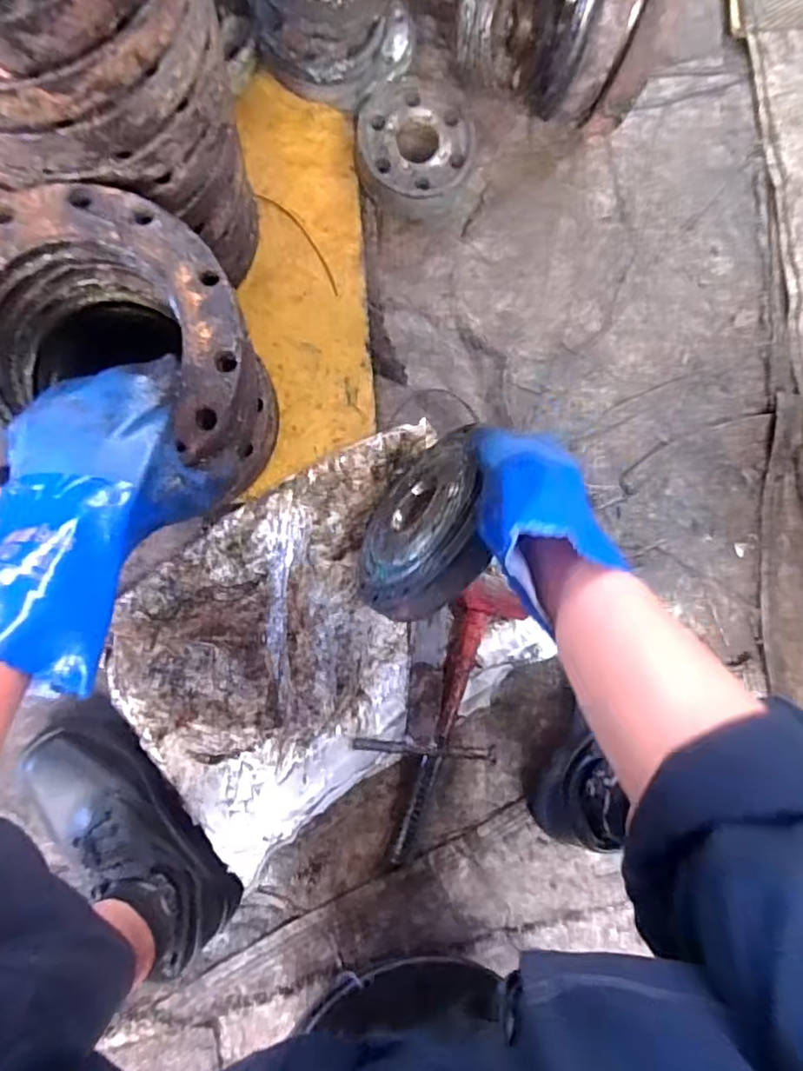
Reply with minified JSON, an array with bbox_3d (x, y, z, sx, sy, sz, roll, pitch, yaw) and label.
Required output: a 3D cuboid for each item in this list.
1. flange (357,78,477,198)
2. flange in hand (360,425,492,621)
[{"bbox_3d":[0.016,-0.426,0.654,0.125,0.043,0.116,0,89,-7],"label":"flange"},{"bbox_3d":[0.021,-0.011,0.550,0.030,0.154,0.174,30,42,-27],"label":"flange in hand"}]

